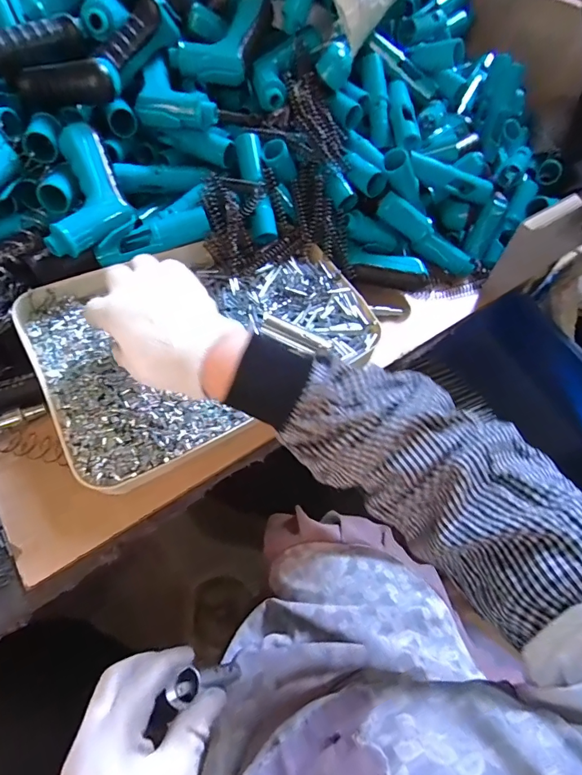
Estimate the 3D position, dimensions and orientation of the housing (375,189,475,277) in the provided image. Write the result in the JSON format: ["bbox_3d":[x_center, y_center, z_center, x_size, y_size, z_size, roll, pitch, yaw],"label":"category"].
[{"bbox_3d":[0.180,-0.194,0.541,0.170,0.035,0.032,28,52,-25],"label":"housing"}]

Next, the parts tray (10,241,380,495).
[{"bbox_3d":[-0.087,-0.071,0.426,0.328,0.035,0.243,-29,63,-21],"label":"parts tray"}]

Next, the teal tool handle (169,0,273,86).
[{"bbox_3d":[-0.065,-0.414,0.492,0.068,0.034,0.149,36,79,18],"label":"teal tool handle"}]

